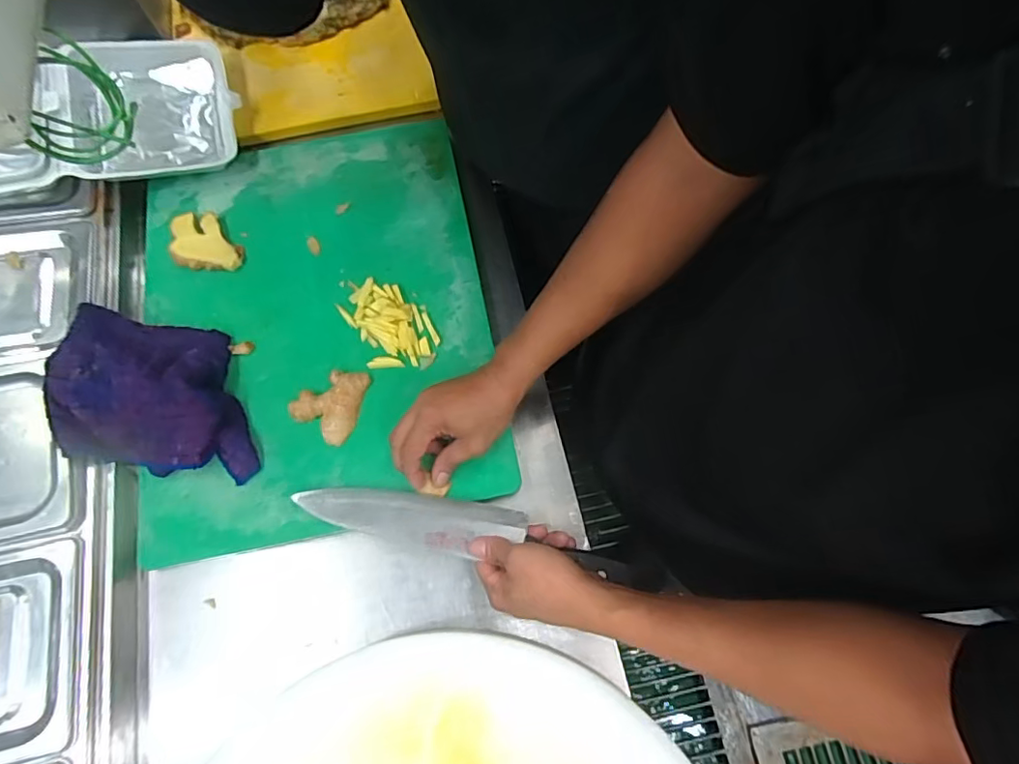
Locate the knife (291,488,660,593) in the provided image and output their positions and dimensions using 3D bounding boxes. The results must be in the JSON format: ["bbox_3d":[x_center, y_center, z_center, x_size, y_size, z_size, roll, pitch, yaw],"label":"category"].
[{"bbox_3d":[-0.032,0.128,0.477,0.303,0.028,0.046,10,67,7],"label":"knife"}]

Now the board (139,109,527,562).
[{"bbox_3d":[-0.200,-0.072,0.559,0.339,0.017,0.442,-11,72,-3],"label":"board"}]

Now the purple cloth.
[{"bbox_3d":[-0.320,0.007,0.504,0.176,0.059,0.143,5,70,3],"label":"purple cloth"}]

